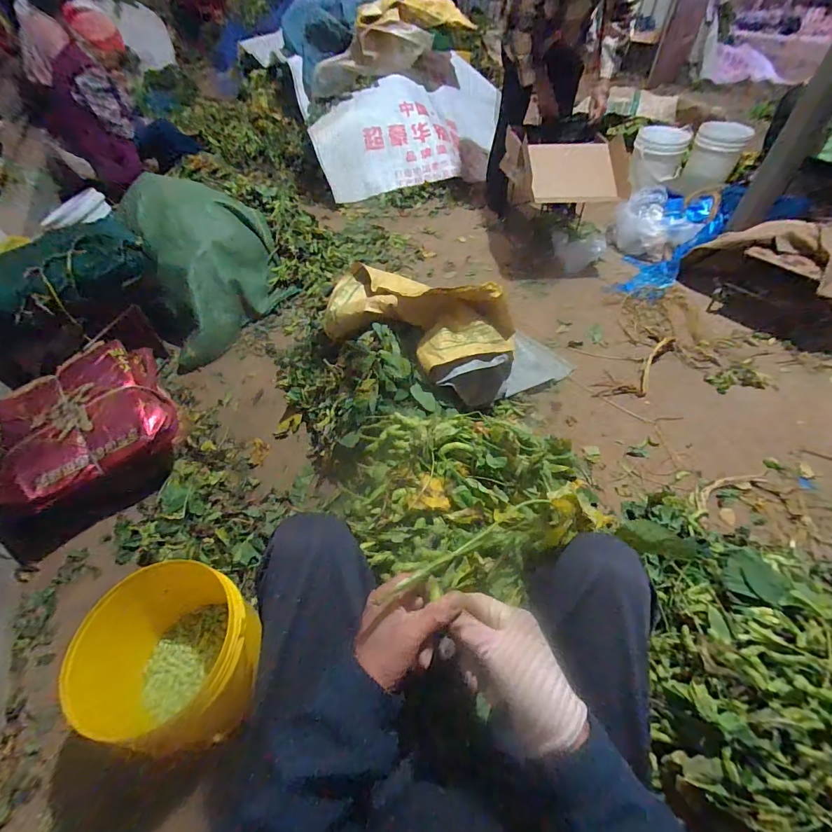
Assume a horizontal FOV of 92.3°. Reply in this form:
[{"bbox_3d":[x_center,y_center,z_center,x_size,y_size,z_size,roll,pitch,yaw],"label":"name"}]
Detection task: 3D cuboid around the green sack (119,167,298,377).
[{"bbox_3d":[-0.711,-0.543,1.444,0.448,0.394,0.573,-19,52,-17],"label":"green sack"}]

